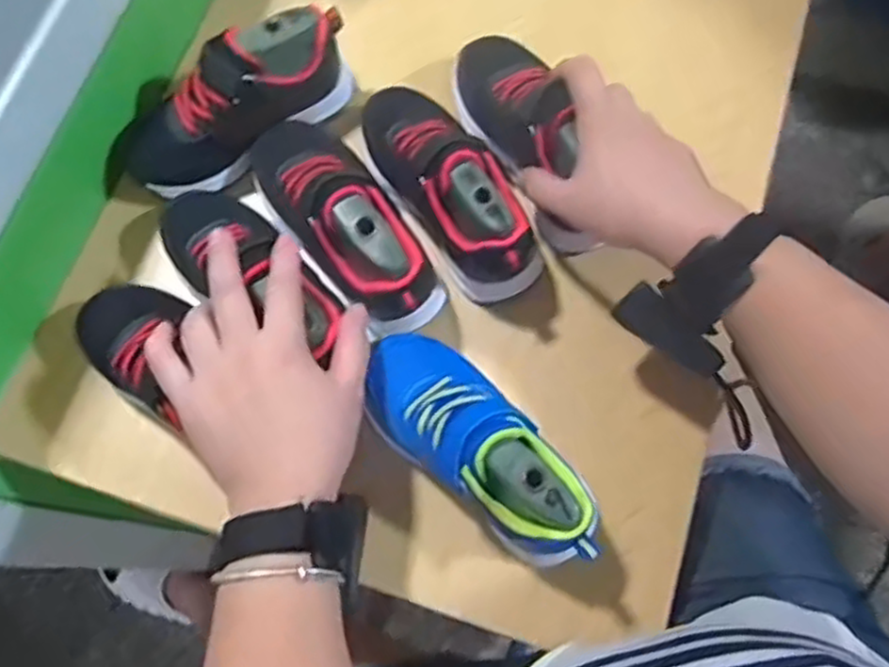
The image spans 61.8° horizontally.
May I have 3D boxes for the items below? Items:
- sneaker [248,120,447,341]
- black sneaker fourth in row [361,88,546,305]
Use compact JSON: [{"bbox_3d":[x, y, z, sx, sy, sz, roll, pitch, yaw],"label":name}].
[{"bbox_3d":[-0.070,-0.086,0.512,0.069,0.081,0.180,-36,76,-9],"label":"sneaker"},{"bbox_3d":[0.000,-0.102,0.519,0.058,0.078,0.171,-38,76,-10],"label":"black sneaker fourth in row"}]

